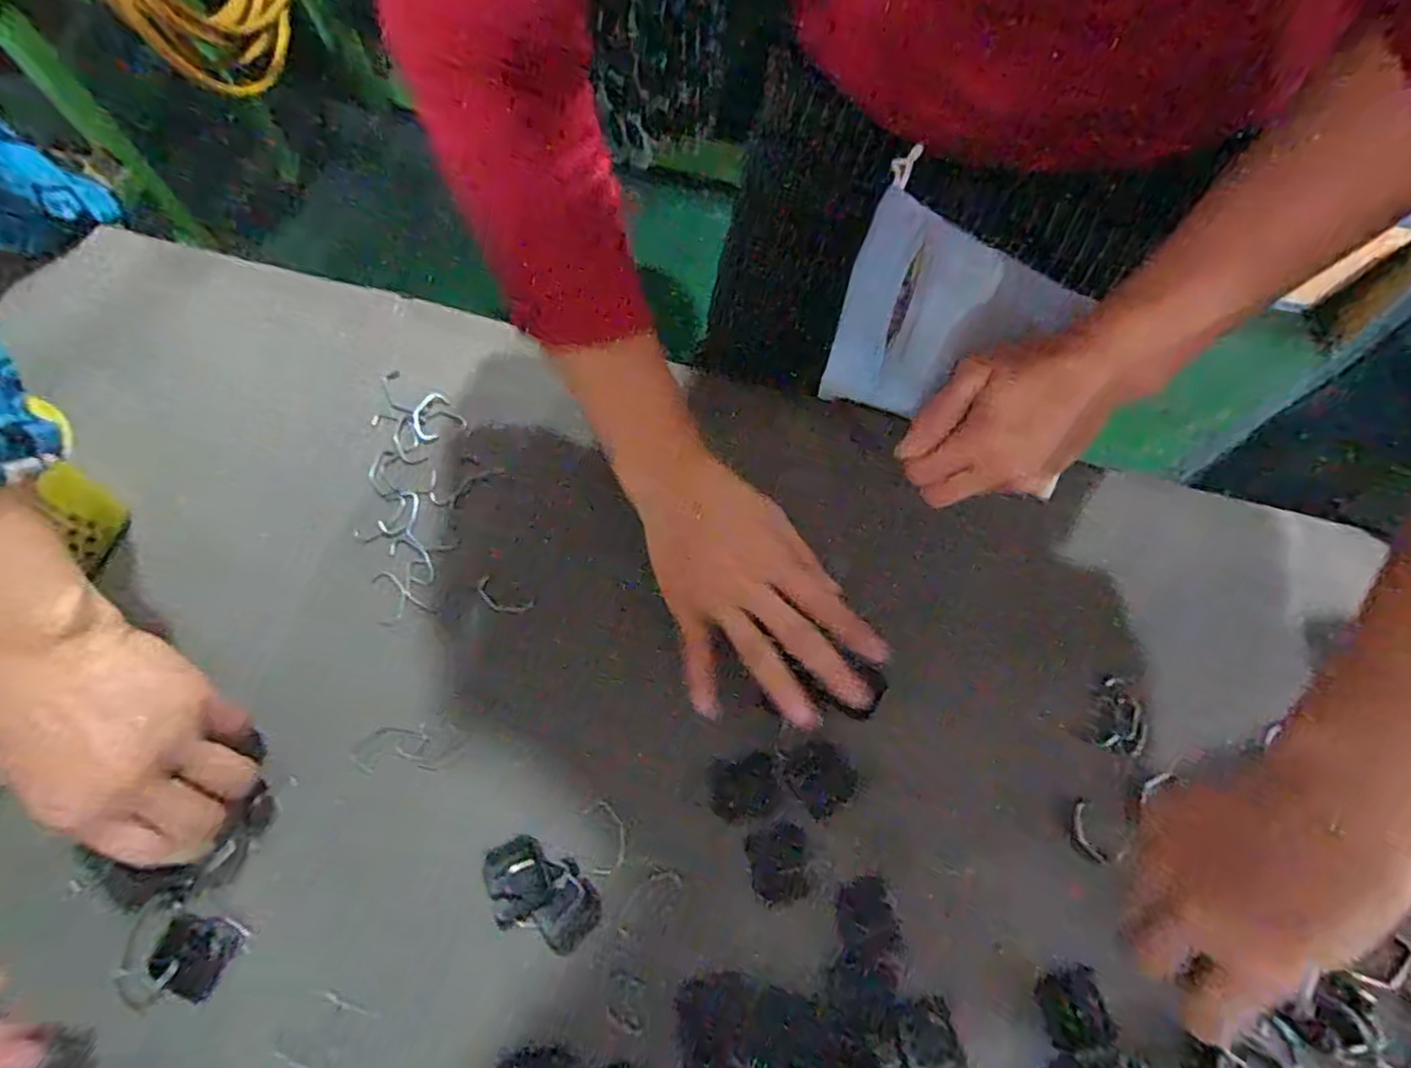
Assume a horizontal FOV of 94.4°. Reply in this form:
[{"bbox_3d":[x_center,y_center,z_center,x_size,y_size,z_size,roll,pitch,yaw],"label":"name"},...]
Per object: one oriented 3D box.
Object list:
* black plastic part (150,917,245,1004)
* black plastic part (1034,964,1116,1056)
[{"bbox_3d":[-0.256,0.209,0.325,0.036,0.006,0.032,18,70,4],"label":"black plastic part"},{"bbox_3d":[0.190,0.246,0.338,0.035,0.005,0.033,-10,70,-7],"label":"black plastic part"}]

